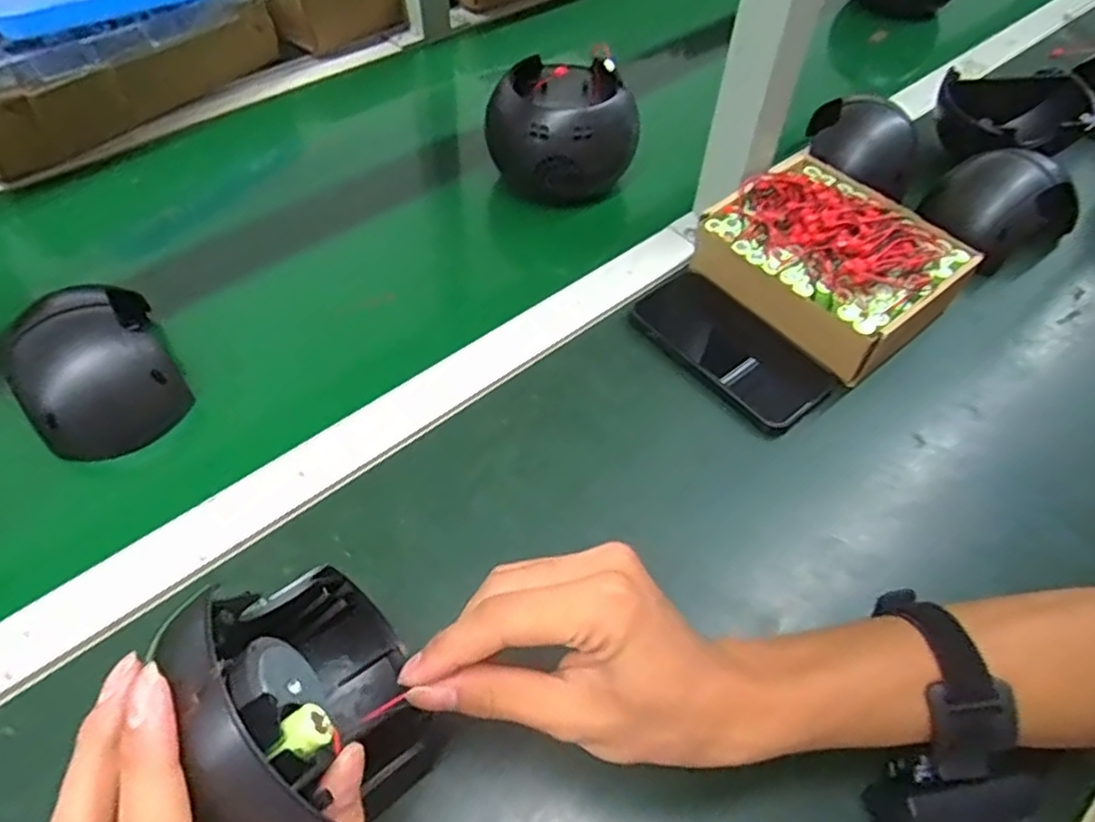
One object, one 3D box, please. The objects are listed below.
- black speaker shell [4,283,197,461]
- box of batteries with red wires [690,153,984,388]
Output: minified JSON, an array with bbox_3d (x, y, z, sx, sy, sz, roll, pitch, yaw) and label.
[{"bbox_3d":[-0.300,-0.032,0.461,0.089,0.057,0.109,-28,59,-22],"label":"black speaker shell"},{"bbox_3d":[0.219,-0.117,0.538,0.144,0.072,0.180,-32,61,-23],"label":"box of batteries with red wires"}]

